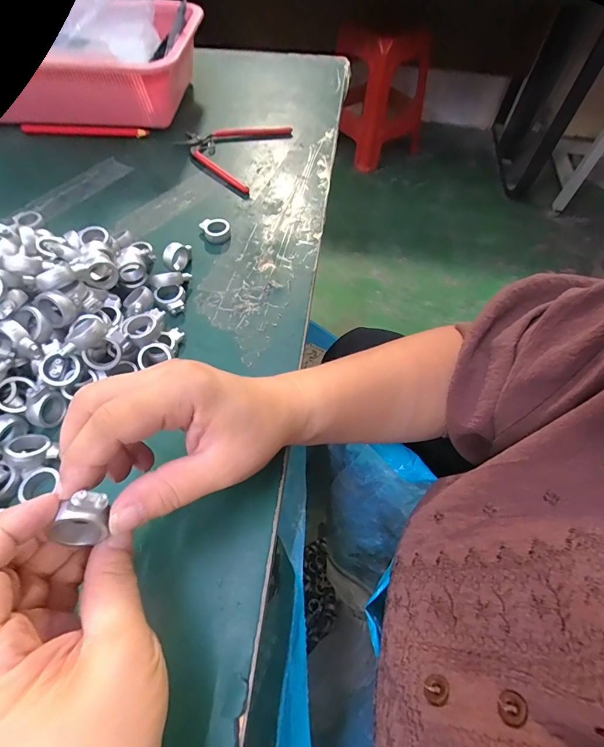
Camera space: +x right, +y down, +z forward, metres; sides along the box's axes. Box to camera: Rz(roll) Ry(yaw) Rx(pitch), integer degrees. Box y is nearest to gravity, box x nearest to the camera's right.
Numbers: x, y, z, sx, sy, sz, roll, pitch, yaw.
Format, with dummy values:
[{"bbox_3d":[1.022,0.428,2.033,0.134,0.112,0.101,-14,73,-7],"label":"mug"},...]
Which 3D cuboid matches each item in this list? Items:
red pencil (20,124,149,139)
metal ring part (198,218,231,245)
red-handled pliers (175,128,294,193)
[{"bbox_3d":[-0.278,-0.313,0.473,0.159,0.013,0.010,3,58,0],"label":"red pencil"},{"bbox_3d":[-0.088,-0.147,0.375,0.029,0.010,0.030,-8,59,-7],"label":"metal ring part"},{"bbox_3d":[-0.072,-0.283,0.457,0.136,0.012,0.120,41,65,21],"label":"red-handled pliers"}]

